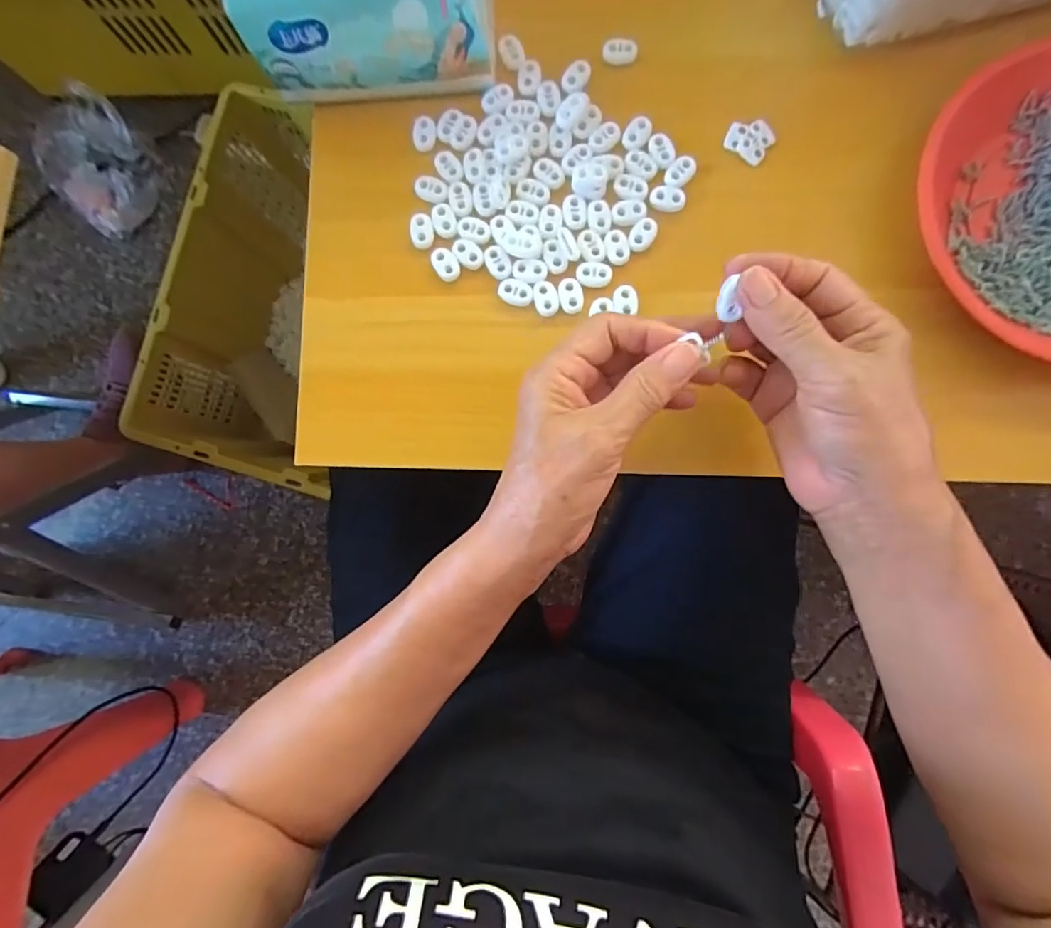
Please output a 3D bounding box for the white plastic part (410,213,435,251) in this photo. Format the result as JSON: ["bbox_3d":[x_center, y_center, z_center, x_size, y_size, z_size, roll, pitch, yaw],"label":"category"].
[{"bbox_3d":[-0.067,-0.151,0.340,0.015,0.004,0.023,-11,87,2],"label":"white plastic part"}]

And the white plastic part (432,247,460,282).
[{"bbox_3d":[-0.052,-0.129,0.339,0.015,0.005,0.022,-37,87,1],"label":"white plastic part"}]

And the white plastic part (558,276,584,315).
[{"bbox_3d":[0.029,-0.107,0.332,0.015,0.004,0.023,-9,87,2],"label":"white plastic part"}]

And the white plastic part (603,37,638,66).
[{"bbox_3d":[0.062,-0.271,0.344,0.022,0.011,0.010,2,88,3],"label":"white plastic part"}]

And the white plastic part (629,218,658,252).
[{"bbox_3d":[0.075,-0.146,0.333,0.014,0.004,0.023,31,89,3],"label":"white plastic part"}]

